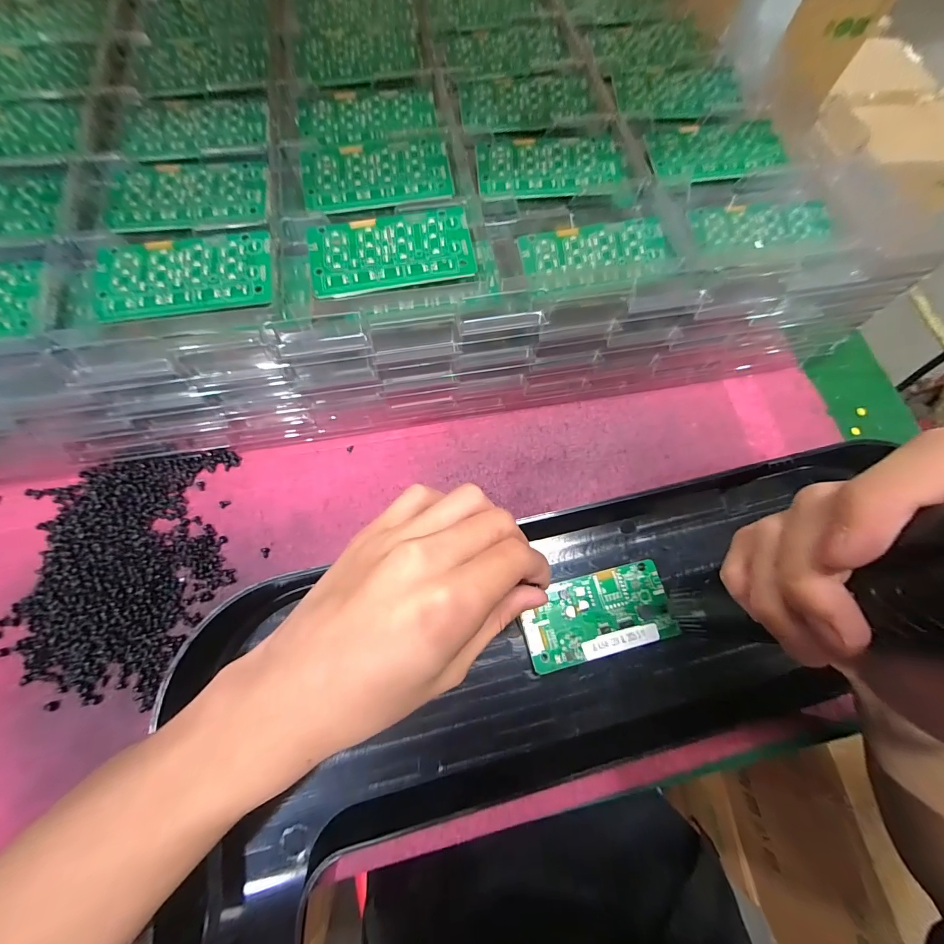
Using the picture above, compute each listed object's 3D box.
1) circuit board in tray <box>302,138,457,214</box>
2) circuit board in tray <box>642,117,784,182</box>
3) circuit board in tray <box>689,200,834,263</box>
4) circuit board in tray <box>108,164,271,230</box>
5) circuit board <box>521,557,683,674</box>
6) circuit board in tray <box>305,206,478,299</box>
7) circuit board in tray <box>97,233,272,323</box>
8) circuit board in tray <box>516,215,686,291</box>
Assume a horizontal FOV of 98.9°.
[{"bbox_3d":[-0.061,-0.190,0.260,0.094,0.009,0.054,-7,70,-5],"label":"circuit board in tray"},{"bbox_3d":[0.171,-0.224,0.282,0.093,0.008,0.050,-13,71,-7],"label":"circuit board in tray"},{"bbox_3d":[0.191,-0.164,0.272,0.095,0.007,0.041,-11,76,-3],"label":"circuit board in tray"},{"bbox_3d":[-0.173,-0.168,0.247,0.094,0.006,0.049,0,70,-3],"label":"circuit board in tray"},{"bbox_3d":[0.079,0.090,0.253,0.095,0.009,0.049,-18,71,-9],"label":"circuit board"},{"bbox_3d":[-0.047,-0.131,0.236,0.094,0.005,0.046,-10,70,-6],"label":"circuit board in tray"},{"bbox_3d":[-0.158,-0.109,0.223,0.090,0.006,0.047,-8,70,-6],"label":"circuit board in tray"},{"bbox_3d":[0.080,-0.140,0.259,0.095,0.009,0.041,-10,70,-6],"label":"circuit board in tray"}]

